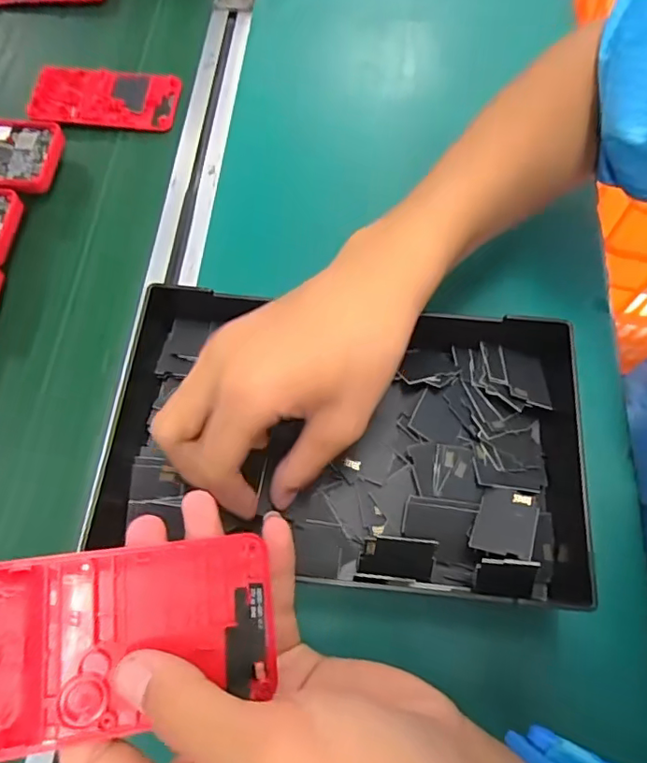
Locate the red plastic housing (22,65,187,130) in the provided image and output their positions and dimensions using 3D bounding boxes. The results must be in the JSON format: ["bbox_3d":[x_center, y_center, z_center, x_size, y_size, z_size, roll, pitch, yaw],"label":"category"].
[{"bbox_3d":[-0.187,-0.244,0.461,0.119,0.017,0.061,2,67,3],"label":"red plastic housing"}]

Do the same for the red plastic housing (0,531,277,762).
[{"bbox_3d":[-0.079,0.090,0.191,0.118,0.017,0.061,-7,64,-17],"label":"red plastic housing"}]

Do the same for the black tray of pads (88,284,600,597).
[{"bbox_3d":[0.015,0.031,0.319,0.283,0.049,0.162,5,65,3],"label":"black tray of pads"}]

